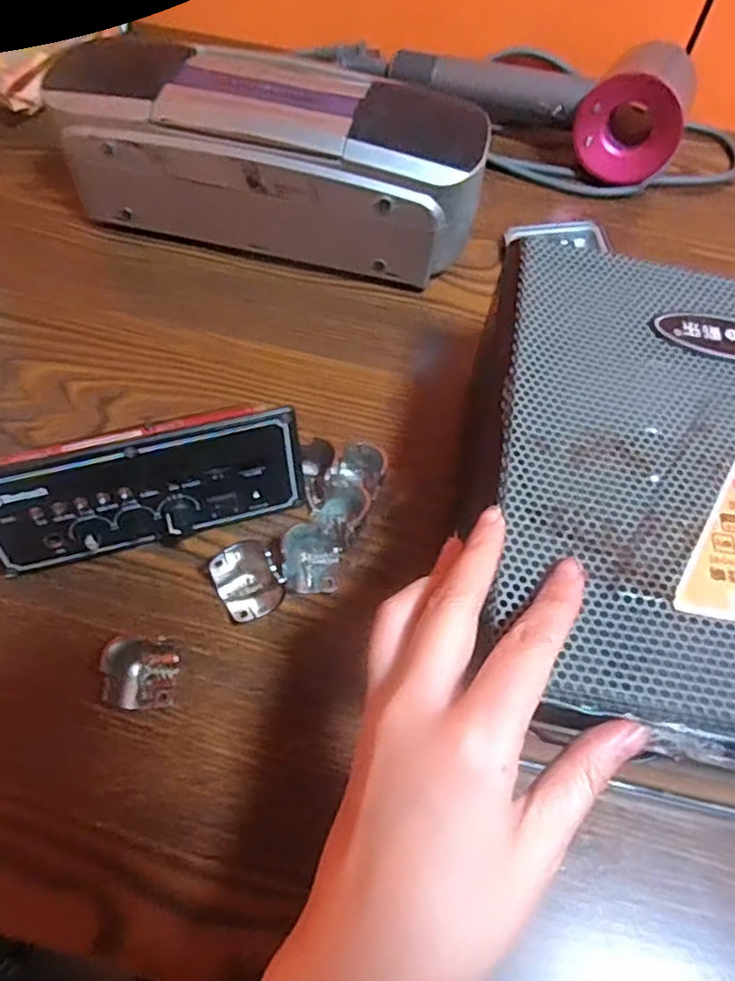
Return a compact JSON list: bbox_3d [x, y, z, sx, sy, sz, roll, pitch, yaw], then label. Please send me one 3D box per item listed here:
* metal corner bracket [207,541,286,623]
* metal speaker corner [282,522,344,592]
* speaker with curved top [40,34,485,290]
[{"bbox_3d":[-0.058,0.043,0.317,0.028,0.023,0.036,-28,63,-20],"label":"metal corner bracket"},{"bbox_3d":[-0.028,0.034,0.326,0.028,0.022,0.028,2,57,-3],"label":"metal speaker corner"},{"bbox_3d":[-0.057,-0.217,0.437,0.267,0.100,0.105,12,57,4],"label":"speaker with curved top"}]

